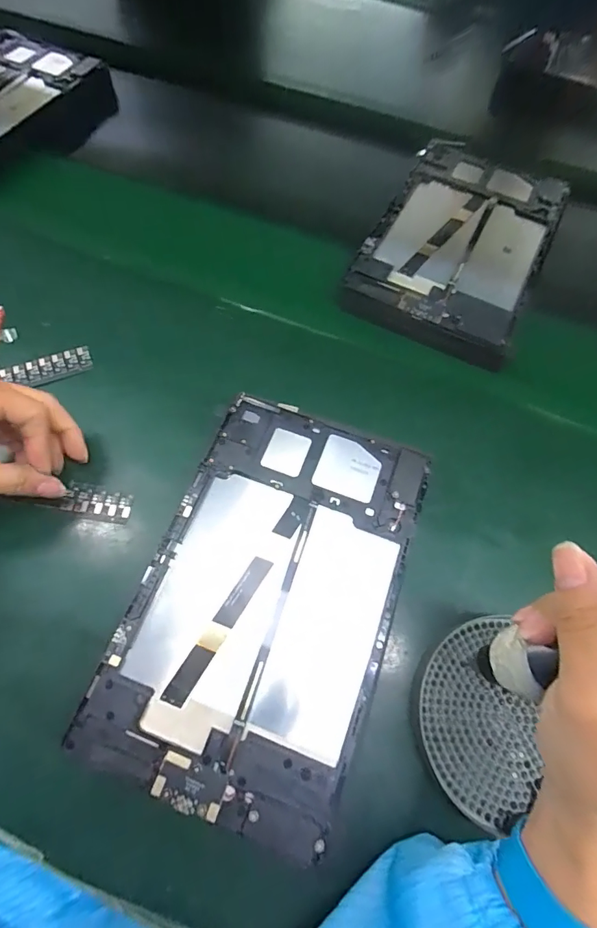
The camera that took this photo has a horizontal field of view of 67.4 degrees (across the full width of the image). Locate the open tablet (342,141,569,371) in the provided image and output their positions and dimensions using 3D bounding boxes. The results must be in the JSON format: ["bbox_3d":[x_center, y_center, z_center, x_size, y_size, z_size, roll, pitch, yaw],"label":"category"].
[{"bbox_3d":[0.156,-0.216,0.432,0.151,0.016,0.254,24,66,10],"label":"open tablet"}]

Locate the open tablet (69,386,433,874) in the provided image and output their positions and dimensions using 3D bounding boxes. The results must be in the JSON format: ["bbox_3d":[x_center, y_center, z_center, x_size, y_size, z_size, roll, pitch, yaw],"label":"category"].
[{"bbox_3d":[-0.016,0.075,0.280,0.150,0.013,0.235,19,67,7],"label":"open tablet"}]

